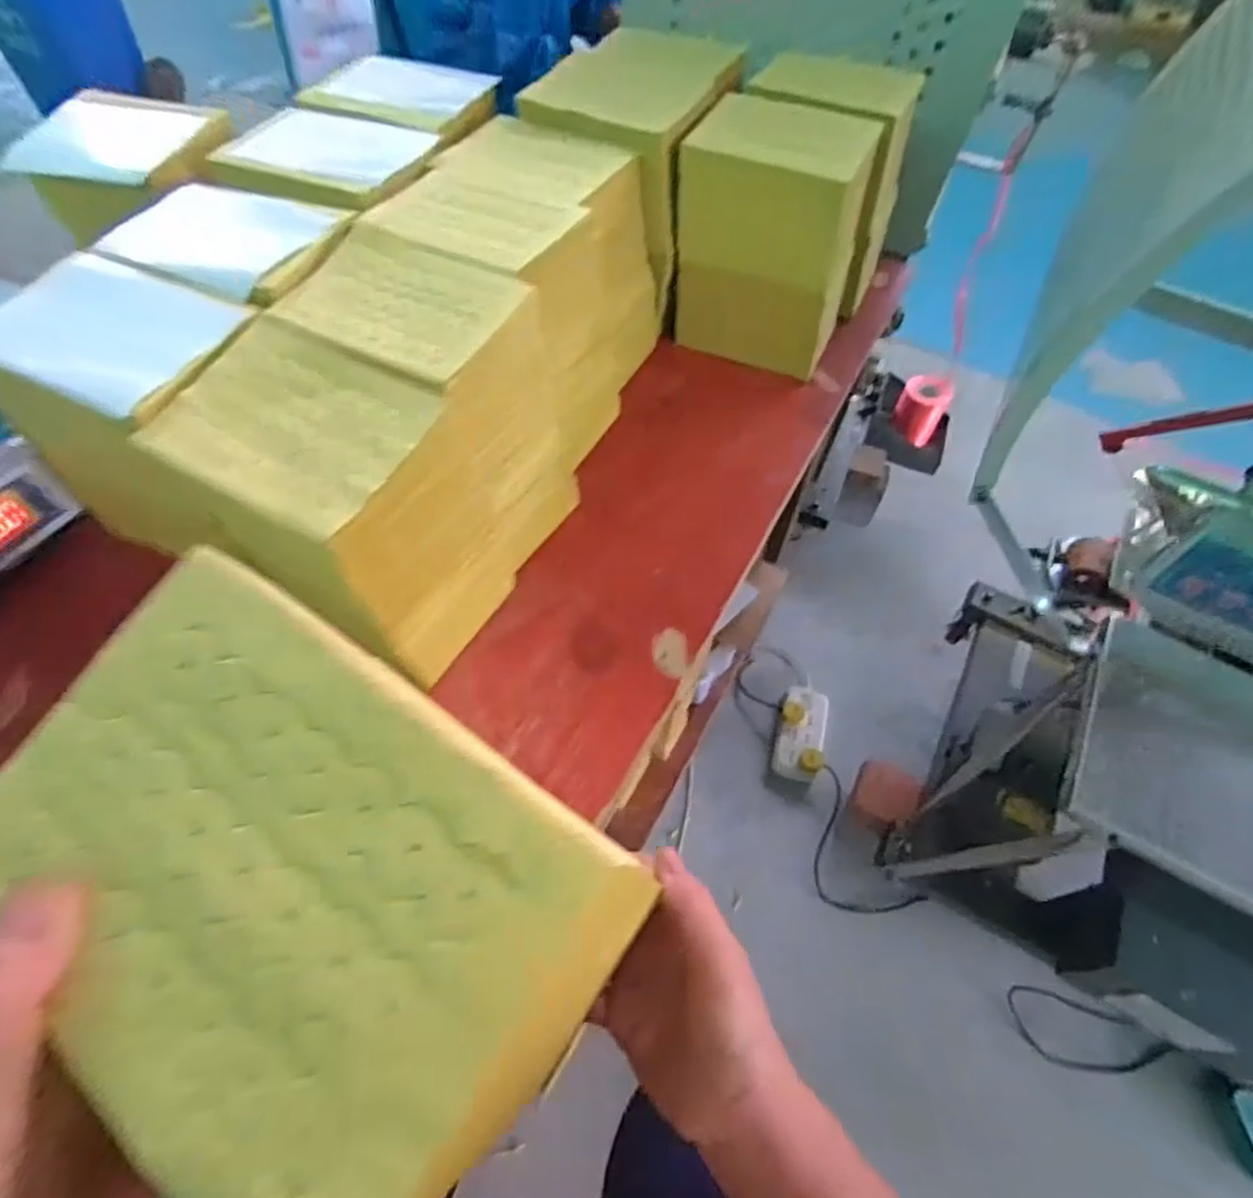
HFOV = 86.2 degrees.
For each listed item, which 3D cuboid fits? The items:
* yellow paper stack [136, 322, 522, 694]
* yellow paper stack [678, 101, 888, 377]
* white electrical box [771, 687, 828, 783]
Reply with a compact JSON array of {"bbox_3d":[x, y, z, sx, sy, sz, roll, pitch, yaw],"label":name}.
[{"bbox_3d":[-0.198,-0.058,0.494,0.176,0.186,0.136,30,61,15],"label":"yellow paper stack"},{"bbox_3d":[0.151,-0.373,0.702,0.165,0.204,0.123,25,60,12],"label":"yellow paper stack"},{"bbox_3d":[0.387,0.284,1.456,0.100,0.044,0.214,16,58,6],"label":"white electrical box"}]

